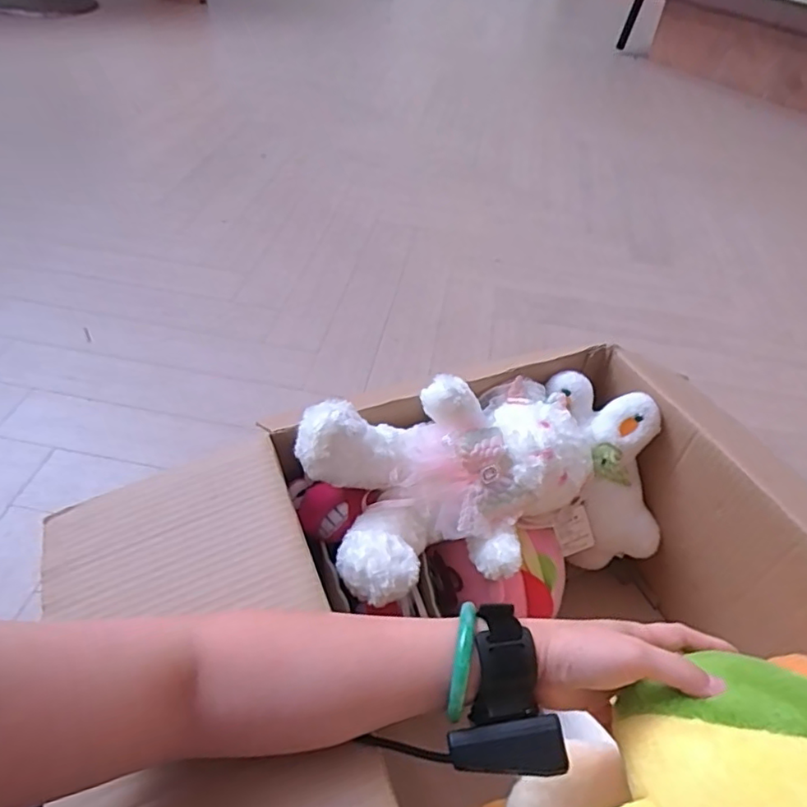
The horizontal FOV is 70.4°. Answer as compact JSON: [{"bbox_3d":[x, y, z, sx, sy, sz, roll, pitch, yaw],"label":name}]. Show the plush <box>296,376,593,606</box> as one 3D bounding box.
[{"bbox_3d":[0.058,0.062,0.532,0.272,0.118,0.155,-18,50,-21],"label":"plush"}]

